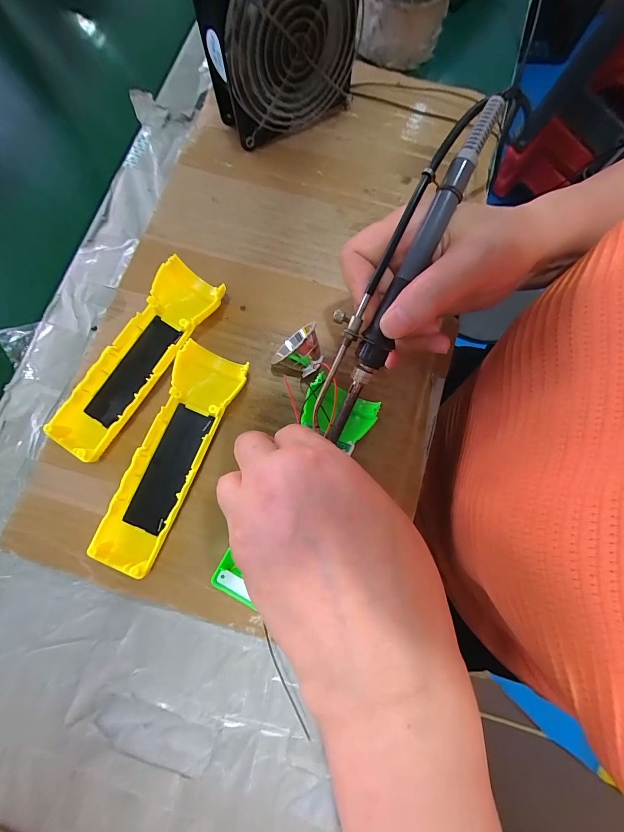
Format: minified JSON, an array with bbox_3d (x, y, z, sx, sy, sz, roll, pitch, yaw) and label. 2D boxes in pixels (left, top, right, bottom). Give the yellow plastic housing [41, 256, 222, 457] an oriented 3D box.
[{"bbox_3d":[-0.132,-0.044,0.261,0.049,0.029,0.162,35,80,7],"label":"yellow plastic housing"}]

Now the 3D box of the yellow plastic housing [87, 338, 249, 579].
[{"bbox_3d":[-0.098,0.029,0.245,0.051,0.026,0.162,19,79,4],"label":"yellow plastic housing"}]

